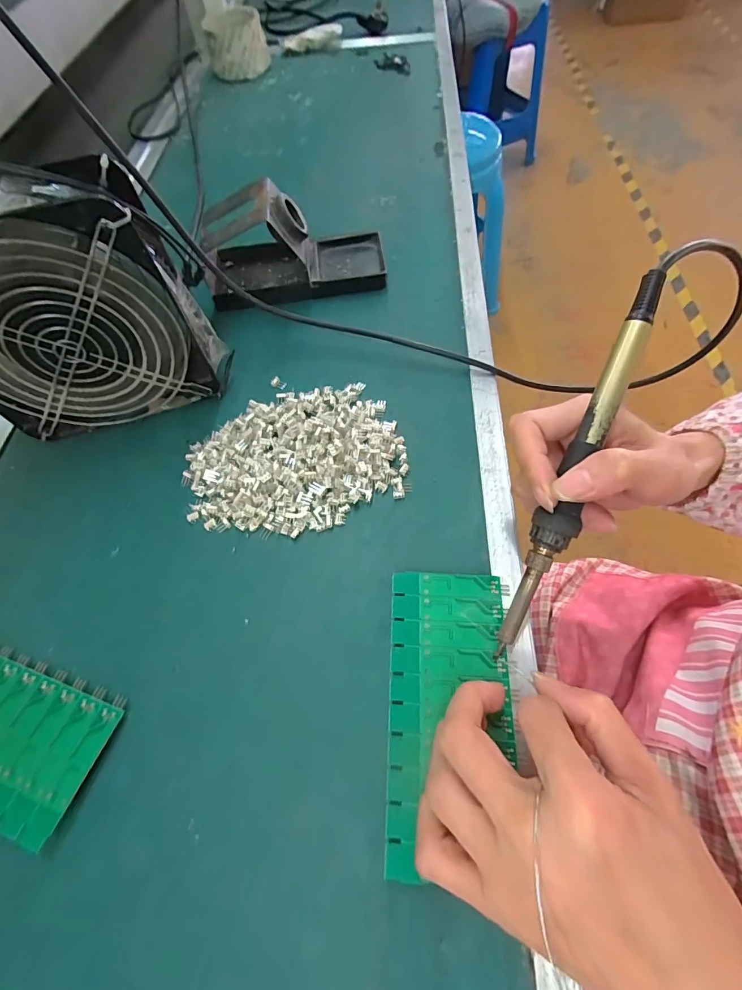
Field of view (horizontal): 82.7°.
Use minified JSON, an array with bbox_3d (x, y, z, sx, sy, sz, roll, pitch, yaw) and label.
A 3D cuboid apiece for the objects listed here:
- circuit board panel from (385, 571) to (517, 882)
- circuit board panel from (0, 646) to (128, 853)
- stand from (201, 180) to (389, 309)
[{"bbox_3d":[0.040,0.105,0.215,0.060,0.004,0.134,2,62,1],"label":"circuit board panel"},{"bbox_3d":[-0.209,0.123,0.230,0.140,0.014,0.066,15,63,12],"label":"circuit board panel"},{"bbox_3d":[-0.069,-0.224,0.372,0.154,0.070,0.074,-8,61,0],"label":"stand"}]

